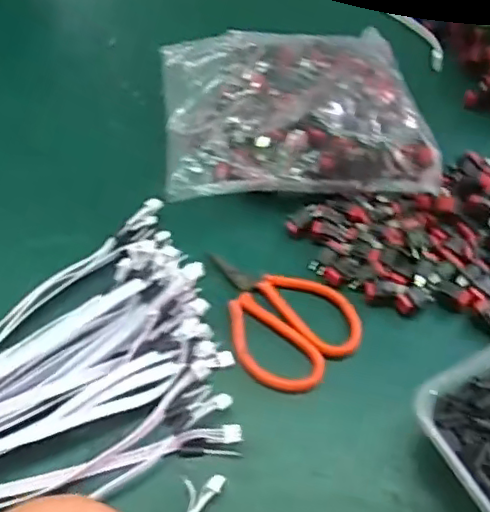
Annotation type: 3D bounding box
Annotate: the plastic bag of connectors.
[{"bbox_3d":[0.034,-0.122,0.465,0.194,0.037,0.186,-5,58,-2],"label":"plastic bag of connectors"}]

